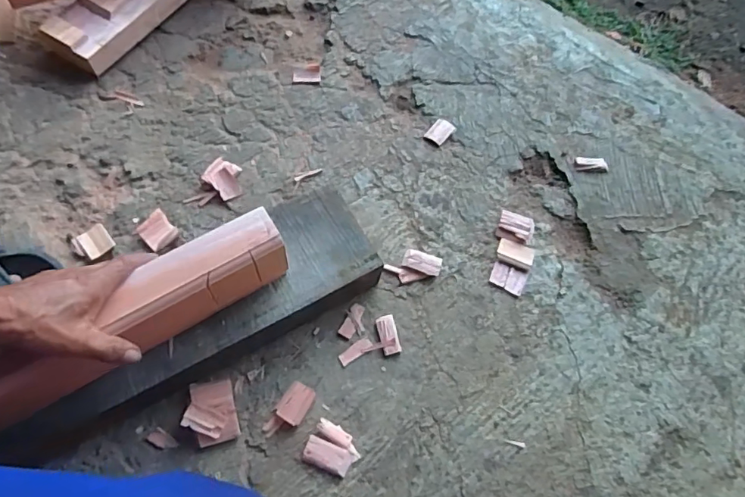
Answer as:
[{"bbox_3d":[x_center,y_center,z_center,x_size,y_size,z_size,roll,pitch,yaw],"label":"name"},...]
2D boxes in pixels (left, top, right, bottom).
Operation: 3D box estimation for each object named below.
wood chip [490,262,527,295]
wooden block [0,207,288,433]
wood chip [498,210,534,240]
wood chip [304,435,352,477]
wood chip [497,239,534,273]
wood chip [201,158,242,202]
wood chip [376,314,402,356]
[{"bbox_3d":[0.197,0.044,0.749,0.049,0.004,0.037,20,64,7],"label":"wood chip"},{"bbox_3d":[-0.270,0.084,0.555,0.377,0.118,0.057,-30,69,-18],"label":"wooden block"},{"bbox_3d":[0.219,-0.035,0.781,0.051,0.012,0.042,21,64,7],"label":"wood chip"},{"bbox_3d":[-0.054,0.251,0.622,0.057,0.010,0.029,23,64,8],"label":"wood chip"},{"bbox_3d":[0.211,0.010,0.758,0.052,0.007,0.039,18,64,6],"label":"wood chip"},{"bbox_3d":[-0.225,-0.107,0.791,0.066,0.019,0.053,39,67,15],"label":"wood chip"},{"bbox_3d":[0.022,0.116,0.696,0.025,0.011,0.055,-11,64,-9],"label":"wood chip"}]

